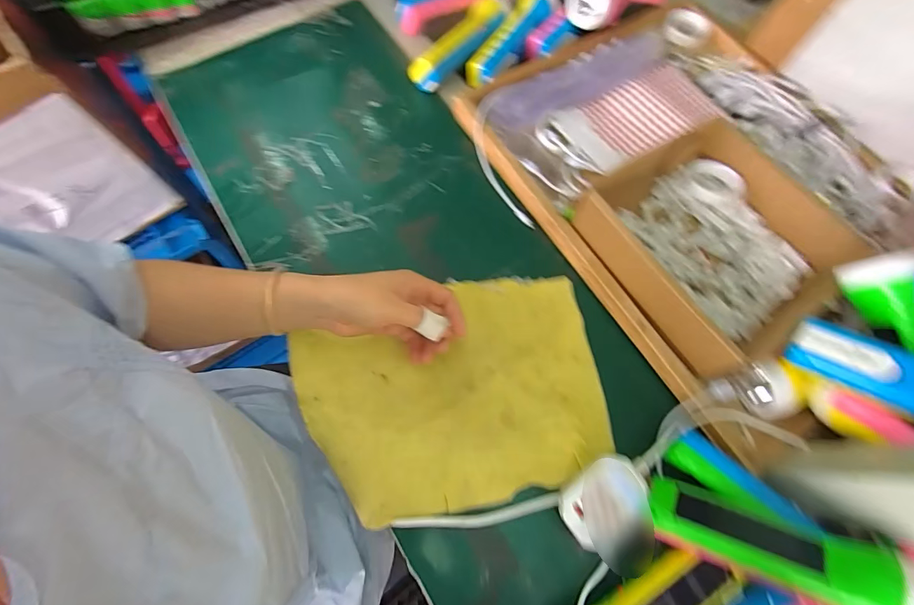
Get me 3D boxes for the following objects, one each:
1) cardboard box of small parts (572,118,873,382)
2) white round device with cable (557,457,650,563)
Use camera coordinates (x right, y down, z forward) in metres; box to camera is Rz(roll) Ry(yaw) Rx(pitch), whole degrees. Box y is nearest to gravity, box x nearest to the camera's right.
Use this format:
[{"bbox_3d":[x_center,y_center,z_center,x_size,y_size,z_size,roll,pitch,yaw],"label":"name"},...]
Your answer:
[{"bbox_3d":[0.265,-0.067,0.416,0.212,0.052,0.218,-31,75,-15],"label":"cardboard box of small parts"},{"bbox_3d":[0.132,0.173,0.349,0.083,0.025,0.064,-33,75,-15],"label":"white round device with cable"}]

